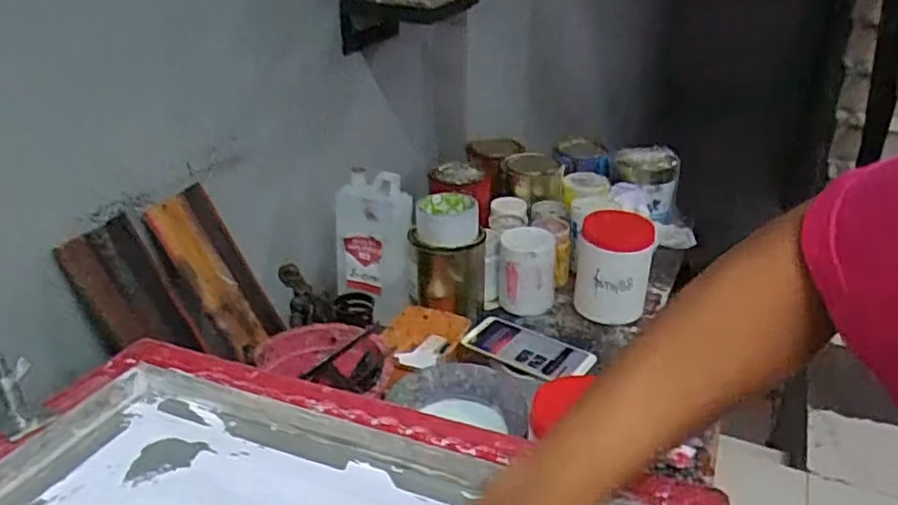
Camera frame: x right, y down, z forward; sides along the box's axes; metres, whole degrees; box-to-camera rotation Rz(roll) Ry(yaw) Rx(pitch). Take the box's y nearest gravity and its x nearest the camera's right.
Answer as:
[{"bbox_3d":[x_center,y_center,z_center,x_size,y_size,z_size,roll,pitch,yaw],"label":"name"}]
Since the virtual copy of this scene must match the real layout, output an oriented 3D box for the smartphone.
[{"bbox_3d":[0.099,0.121,0.842,0.159,0.016,0.081,21,34,35],"label":"smartphone"}]

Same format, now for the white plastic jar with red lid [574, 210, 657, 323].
[{"bbox_3d":[0.241,0.027,0.984,0.101,0.152,0.082,7,28,12],"label":"white plastic jar with red lid"}]

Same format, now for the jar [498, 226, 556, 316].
[{"bbox_3d":[0.116,0.027,1.000,0.083,0.117,0.069,2,28,4],"label":"jar"}]

